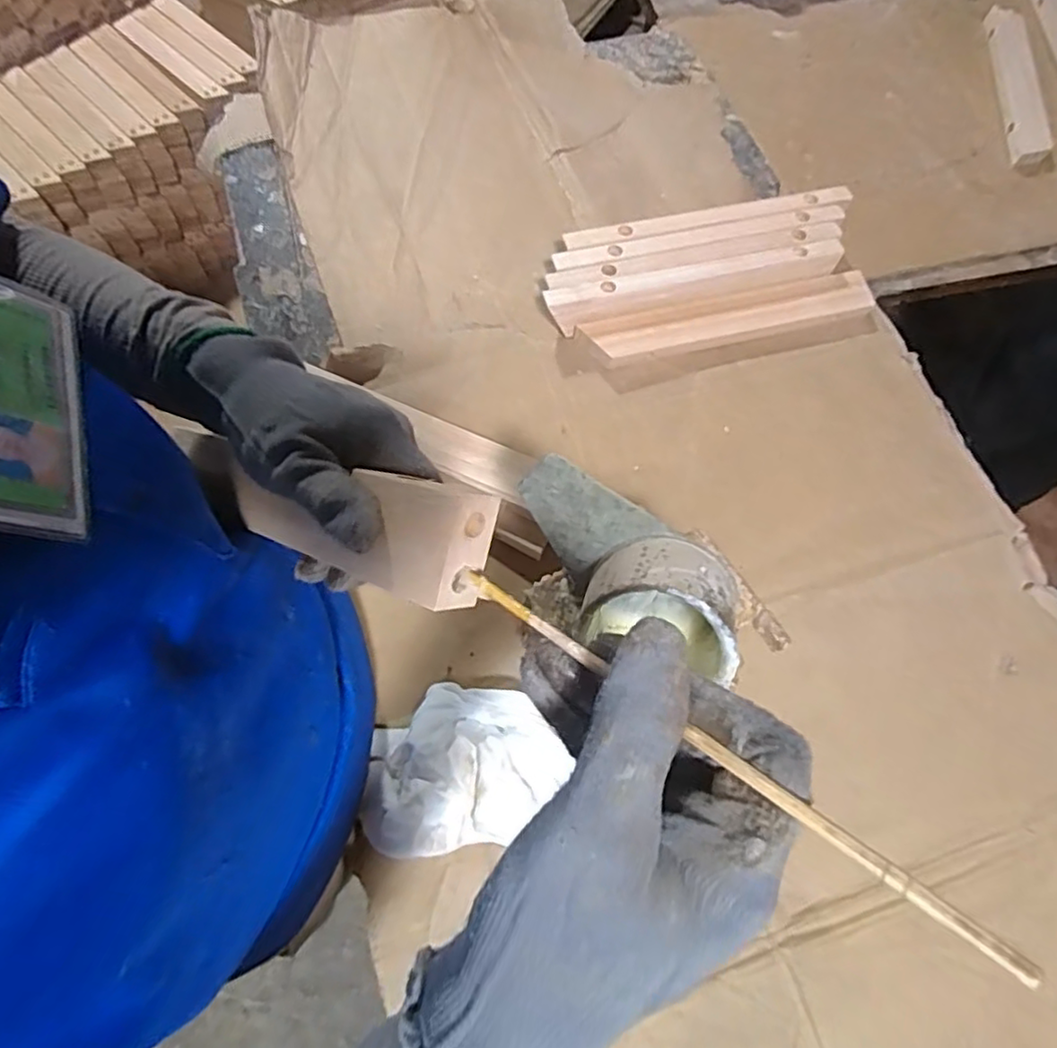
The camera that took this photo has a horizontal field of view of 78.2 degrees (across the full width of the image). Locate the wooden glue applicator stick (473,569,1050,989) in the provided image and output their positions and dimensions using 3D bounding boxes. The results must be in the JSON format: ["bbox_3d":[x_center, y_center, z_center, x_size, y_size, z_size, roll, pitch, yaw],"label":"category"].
[{"bbox_3d":[0.040,0.055,0.186,0.178,0.004,0.006,30,69,38],"label":"wooden glue applicator stick"}]

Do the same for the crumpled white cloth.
[{"bbox_3d":[-0.044,0.170,0.464,0.142,0.050,0.110,-3,70,-4],"label":"crumpled white cloth"}]

